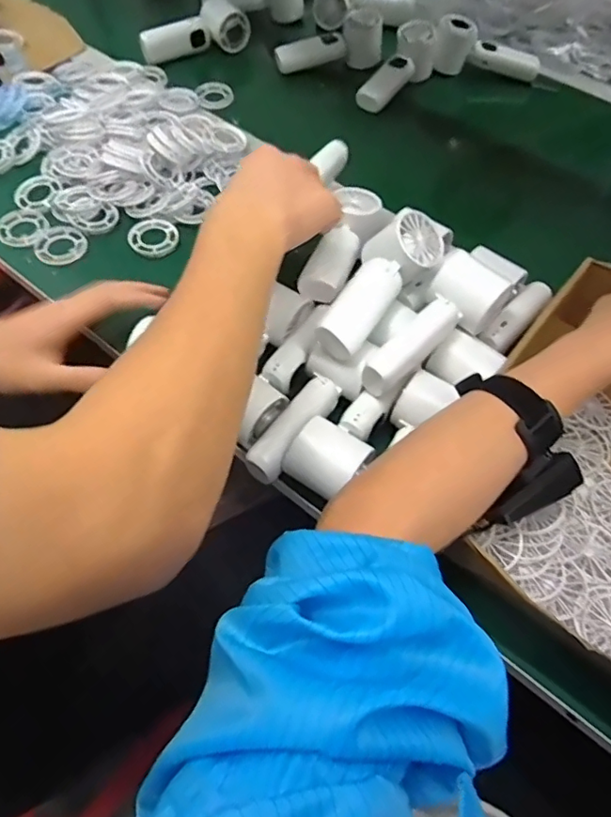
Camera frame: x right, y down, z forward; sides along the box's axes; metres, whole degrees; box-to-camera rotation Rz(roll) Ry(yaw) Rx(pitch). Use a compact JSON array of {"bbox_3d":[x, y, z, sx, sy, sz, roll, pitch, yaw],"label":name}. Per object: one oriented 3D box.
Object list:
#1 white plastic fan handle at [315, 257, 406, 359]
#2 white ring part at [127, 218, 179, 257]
[{"bbox_3d":[0.050,-0.089,0.461,0.040,0.036,0.112,29,63,14],"label":"white plastic fan handle"},{"bbox_3d":[-0.166,-0.187,0.587,0.053,0.005,0.053,-10,61,-8],"label":"white ring part"}]

